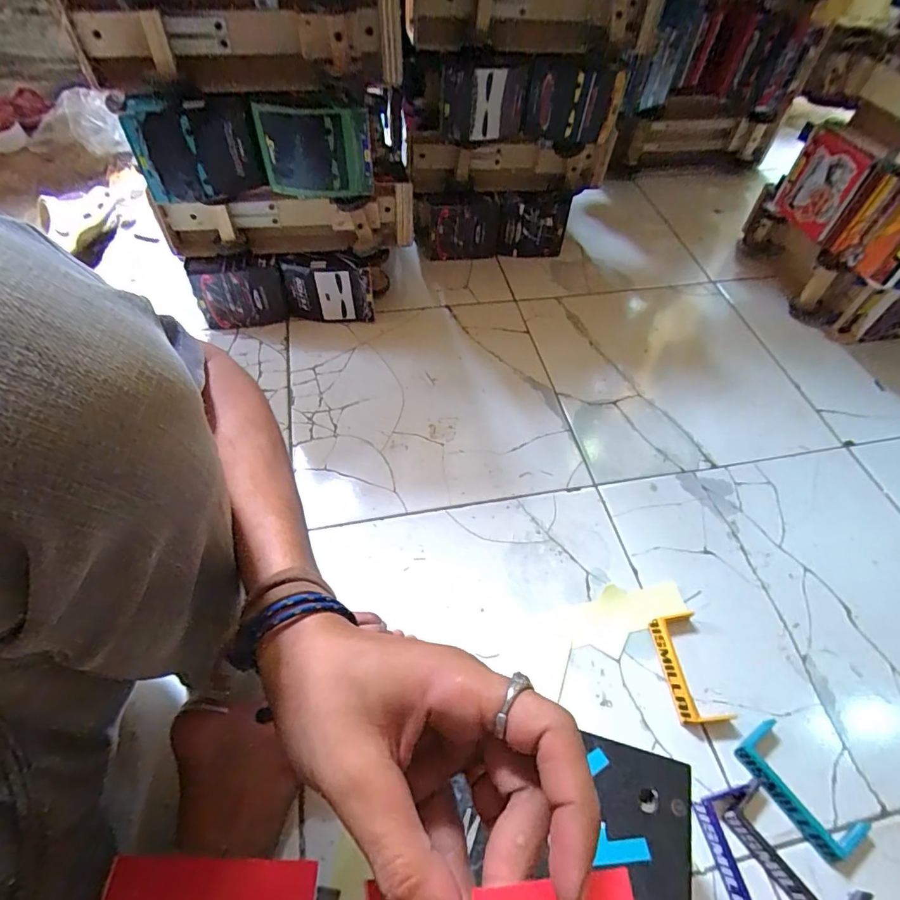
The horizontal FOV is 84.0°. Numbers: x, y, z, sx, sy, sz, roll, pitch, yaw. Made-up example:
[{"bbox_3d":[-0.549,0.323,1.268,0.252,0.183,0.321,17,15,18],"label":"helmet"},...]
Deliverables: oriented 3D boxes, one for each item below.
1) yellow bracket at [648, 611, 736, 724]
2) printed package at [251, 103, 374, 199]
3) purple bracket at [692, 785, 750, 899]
[{"bbox_3d":[0.255,0.233,0.537,0.053,0.013,0.109,-7,56,-8],"label":"yellow bracket"},{"bbox_3d":[-0.171,-0.380,0.637,0.138,0.110,0.032,11,55,5],"label":"printed package"},{"bbox_3d":[0.261,0.362,0.434,0.057,0.012,0.107,-10,56,-9],"label":"purple bracket"}]

